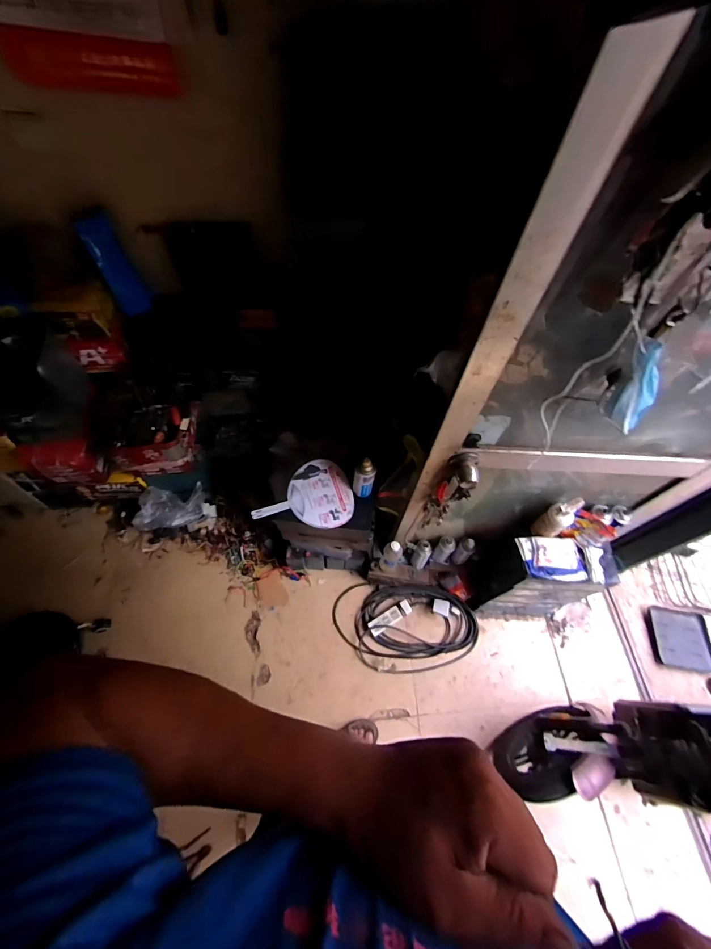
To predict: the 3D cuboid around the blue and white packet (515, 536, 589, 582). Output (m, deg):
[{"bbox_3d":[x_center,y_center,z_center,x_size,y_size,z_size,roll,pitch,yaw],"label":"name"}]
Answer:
[{"bbox_3d":[0.594,0.248,1.137,0.216,0.058,0.119,1,60,-2],"label":"blue and white packet"}]

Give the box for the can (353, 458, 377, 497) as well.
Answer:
[{"bbox_3d":[0.027,0.014,1.142,0.056,0.150,0.053,-24,64,-15],"label":"can"}]

